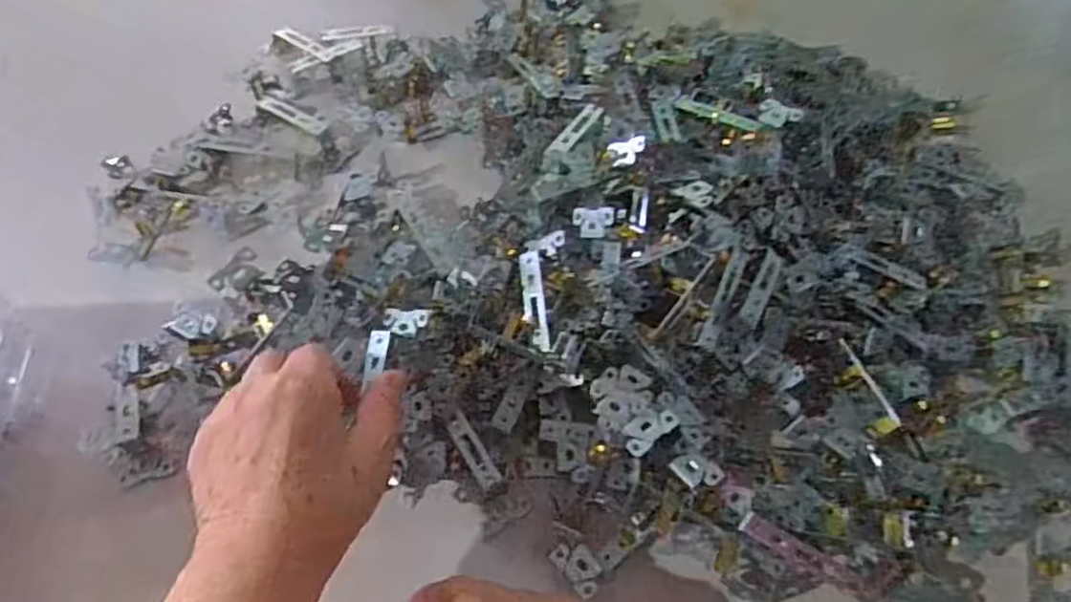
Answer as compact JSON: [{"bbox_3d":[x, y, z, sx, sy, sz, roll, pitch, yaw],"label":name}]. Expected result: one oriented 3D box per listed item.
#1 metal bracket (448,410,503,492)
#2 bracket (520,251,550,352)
[{"bbox_3d":[-0.037,0.090,0.416,0.014,0.004,0.051,-29,69,-14],"label":"metal bracket"},{"bbox_3d":[-0.001,0.000,0.431,0.014,0.004,0.065,-12,69,17],"label":"bracket"}]

